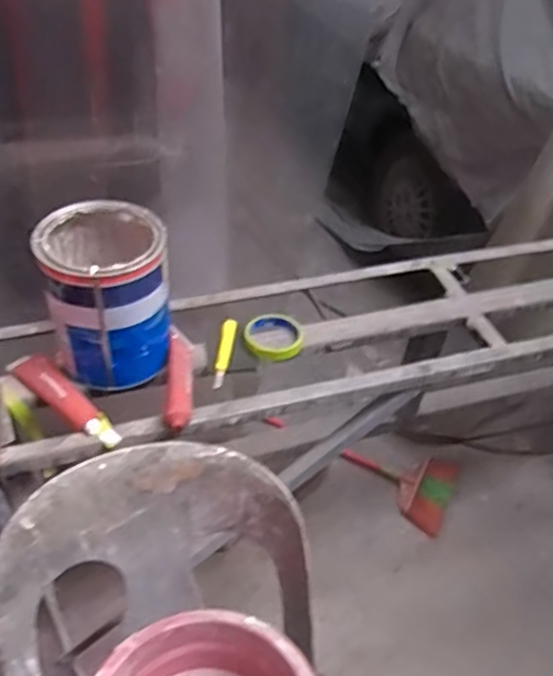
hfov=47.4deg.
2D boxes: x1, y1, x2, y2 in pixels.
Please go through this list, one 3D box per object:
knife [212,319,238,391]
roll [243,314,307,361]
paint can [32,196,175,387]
[{"bbox_3d":[-0.079,0.023,0.965,0.021,0.012,0.154,6,41,3],"label":"knife"},{"bbox_3d":[-0.003,-0.002,1.000,0.093,0.022,0.090,3,39,-2],"label":"roll"},{"bbox_3d":[-0.234,-0.060,0.892,0.166,0.212,0.189,-10,41,-17],"label":"paint can"}]

